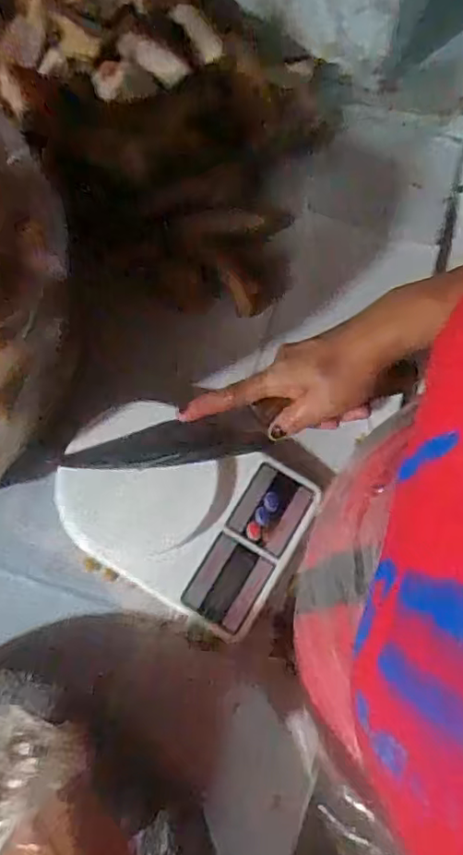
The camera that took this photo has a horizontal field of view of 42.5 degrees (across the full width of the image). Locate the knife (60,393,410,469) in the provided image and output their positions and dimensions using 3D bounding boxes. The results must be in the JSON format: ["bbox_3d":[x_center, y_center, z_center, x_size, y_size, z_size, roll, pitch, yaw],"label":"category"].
[{"bbox_3d":[0.009,0.001,0.455,0.263,0.053,0.022,-14,72,4],"label":"knife"}]

